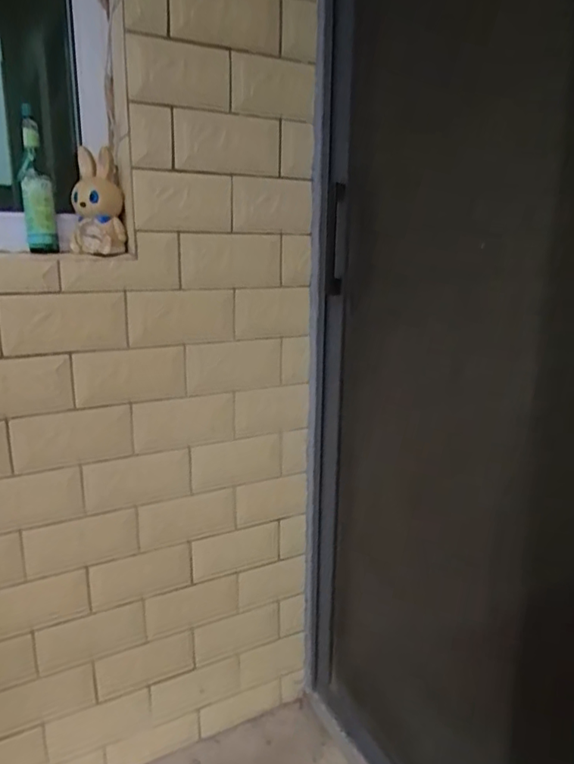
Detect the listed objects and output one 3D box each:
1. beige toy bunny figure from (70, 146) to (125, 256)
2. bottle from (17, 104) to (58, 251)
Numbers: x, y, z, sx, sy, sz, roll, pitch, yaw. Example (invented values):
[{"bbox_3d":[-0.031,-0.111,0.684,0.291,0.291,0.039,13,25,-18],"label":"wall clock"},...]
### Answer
[{"bbox_3d":[-0.331,-0.310,0.962,0.088,0.164,0.070,-5,16,-19],"label":"beige toy bunny figure"},{"bbox_3d":[-0.422,-0.334,0.935,0.048,0.222,0.043,-8,17,-28],"label":"bottle"}]

